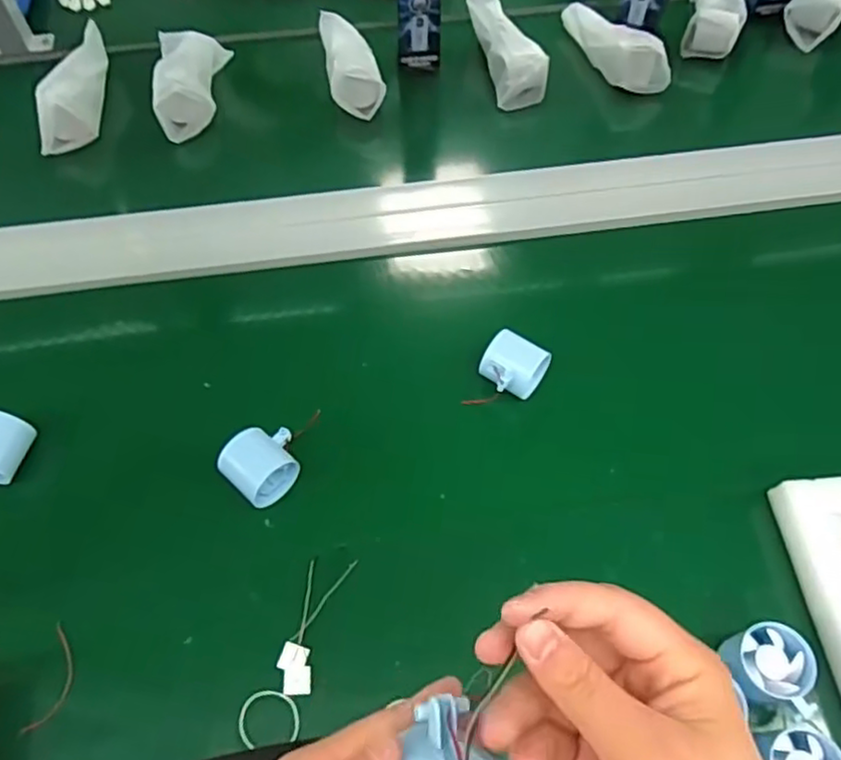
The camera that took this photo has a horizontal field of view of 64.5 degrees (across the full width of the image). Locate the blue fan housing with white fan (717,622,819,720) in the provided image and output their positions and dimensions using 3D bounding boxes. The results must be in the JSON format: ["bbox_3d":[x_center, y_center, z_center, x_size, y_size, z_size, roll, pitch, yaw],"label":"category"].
[{"bbox_3d":[0.268,0.226,0.517,0.059,0.045,0.064,3,58,3],"label":"blue fan housing with white fan"}]

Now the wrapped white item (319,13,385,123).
[{"bbox_3d":[-0.102,-0.450,0.945,0.064,0.063,0.181,-12,59,-7],"label":"wrapped white item"}]

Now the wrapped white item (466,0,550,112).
[{"bbox_3d":[0.114,-0.480,0.945,0.066,0.060,0.188,-19,77,-11],"label":"wrapped white item"}]

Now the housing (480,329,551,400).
[{"bbox_3d":[0.094,-0.006,0.679,0.060,0.049,0.061,26,62,16],"label":"housing"}]

